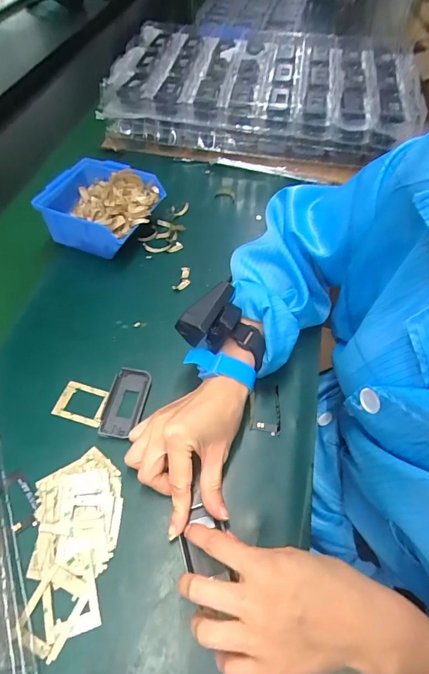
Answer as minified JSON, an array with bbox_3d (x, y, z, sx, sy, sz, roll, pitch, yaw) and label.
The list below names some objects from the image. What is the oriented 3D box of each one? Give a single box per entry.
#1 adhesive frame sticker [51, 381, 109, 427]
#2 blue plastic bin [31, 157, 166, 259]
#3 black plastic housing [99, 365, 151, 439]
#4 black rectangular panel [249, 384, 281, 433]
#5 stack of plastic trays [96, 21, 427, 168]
[{"bbox_3d":[-0.137,0.068,0.406,0.058,0.007,0.039,13,56,10],"label":"adhesive frame sticker"},{"bbox_3d":[-0.158,-0.179,0.544,0.151,0.065,0.129,24,58,16],"label":"blue plastic bin"},{"bbox_3d":[-0.091,0.067,0.400,0.040,0.007,0.075,8,55,6],"label":"black plastic housing"},{"bbox_3d":[0.052,0.072,0.403,0.031,0.004,0.053,2,55,2],"label":"black rectangular panel"},{"bbox_3d":[0.085,-0.462,0.731,0.510,0.095,0.340,7,55,5],"label":"stack of plastic trays"}]

